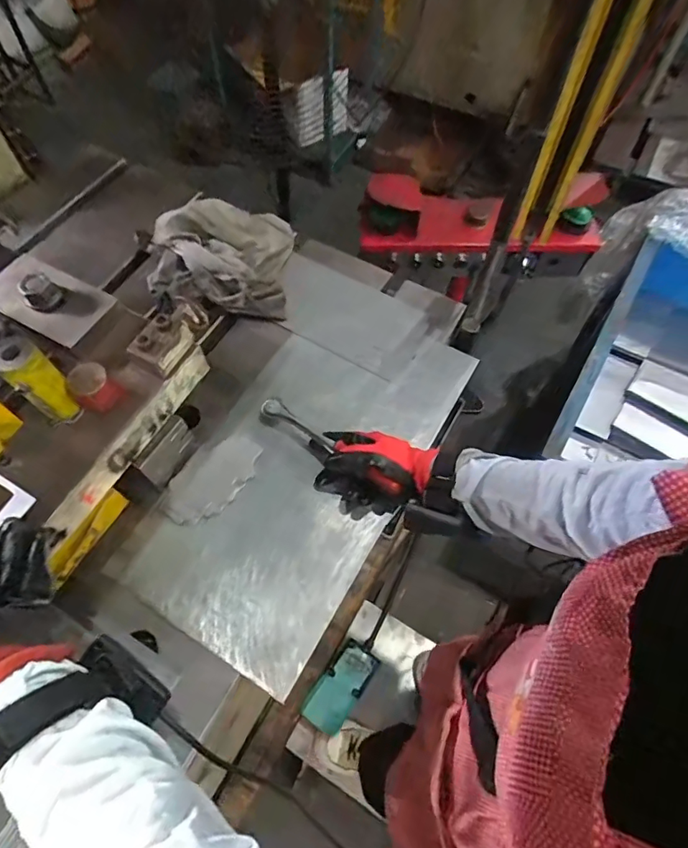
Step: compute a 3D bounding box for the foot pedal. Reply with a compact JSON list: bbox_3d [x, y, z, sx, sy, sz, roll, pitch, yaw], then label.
[{"bbox_3d":[0.006,0.611,1.187,0.099,0.049,0.239,34,46,17],"label":"foot pedal"}]

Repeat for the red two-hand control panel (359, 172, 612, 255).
[{"bbox_3d":[0.319,-0.488,1.131,0.561,0.165,0.112,2,63,3],"label":"red two-hand control panel"}]

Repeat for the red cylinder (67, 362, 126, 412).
[{"bbox_3d":[-0.260,-0.039,0.521,0.042,0.047,0.031,-40,68,-17],"label":"red cylinder"}]

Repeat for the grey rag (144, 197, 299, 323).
[{"bbox_3d":[-0.195,-0.262,0.763,0.225,0.067,0.186,6,63,5],"label":"grey rag"}]

